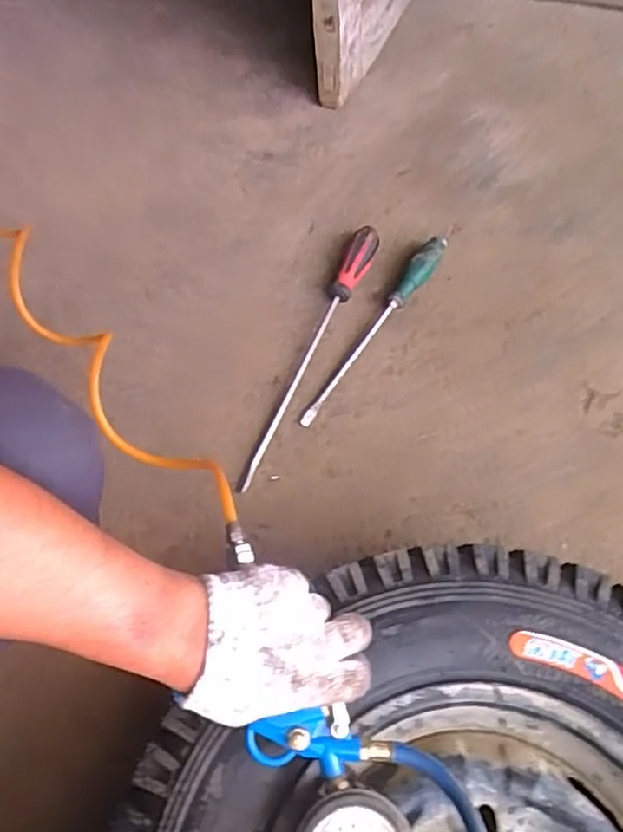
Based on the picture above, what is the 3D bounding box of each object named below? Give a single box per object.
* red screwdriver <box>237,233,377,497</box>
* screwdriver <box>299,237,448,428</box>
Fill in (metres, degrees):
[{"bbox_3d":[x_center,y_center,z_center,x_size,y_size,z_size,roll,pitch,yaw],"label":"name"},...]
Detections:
[{"bbox_3d":[0.003,-0.083,0.768,0.042,0.031,0.395,18,65,12],"label":"red screwdriver"},{"bbox_3d":[0.076,-0.114,0.779,0.030,0.032,0.312,33,68,18],"label":"screwdriver"}]

